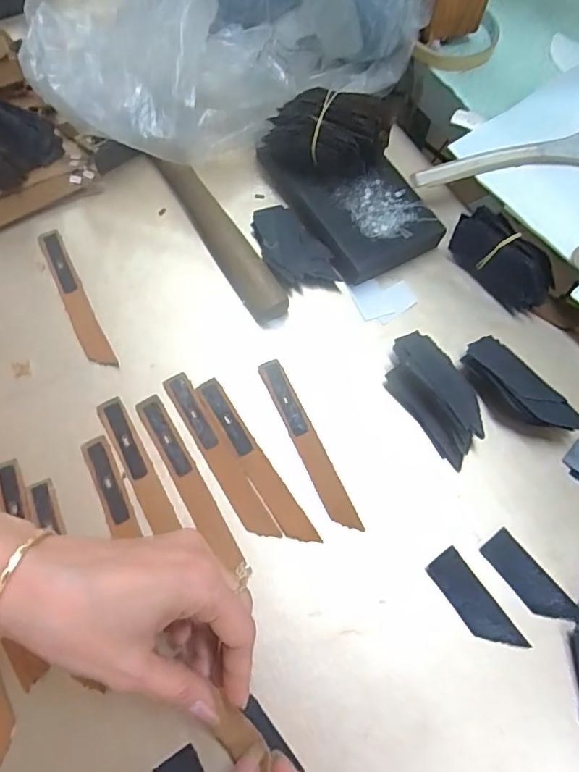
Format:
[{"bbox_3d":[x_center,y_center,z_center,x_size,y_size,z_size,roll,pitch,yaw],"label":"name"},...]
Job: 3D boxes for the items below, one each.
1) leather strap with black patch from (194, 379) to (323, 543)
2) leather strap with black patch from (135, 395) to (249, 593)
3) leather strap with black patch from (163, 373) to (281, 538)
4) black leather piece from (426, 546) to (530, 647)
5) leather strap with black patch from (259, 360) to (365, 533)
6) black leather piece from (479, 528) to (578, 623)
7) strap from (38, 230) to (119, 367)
[{"bbox_3d":[-0.023,0.048,0.337,0.017,0.004,0.123,-31,72,-13],"label":"leather strap with black patch"},{"bbox_3d":[-0.061,0.063,0.329,0.017,0.004,0.130,-29,71,-13],"label":"leather strap with black patch"},{"bbox_3d":[-0.046,0.044,0.336,0.017,0.004,0.123,-30,71,-13],"label":"leather strap with black patch"},{"bbox_3d":[0.108,0.127,0.305,0.022,0.004,0.063,-32,72,-14],"label":"black leather piece"},{"bbox_3d":[0.011,0.036,0.341,0.016,0.004,0.122,-23,70,-11],"label":"leather strap with black patch"},{"bbox_3d":[0.143,0.116,0.311,0.023,0.004,0.062,-35,73,-14],"label":"black leather piece"},{"bbox_3d":[-0.156,-0.064,0.380,0.017,0.004,0.122,-26,71,-12],"label":"strap"}]

